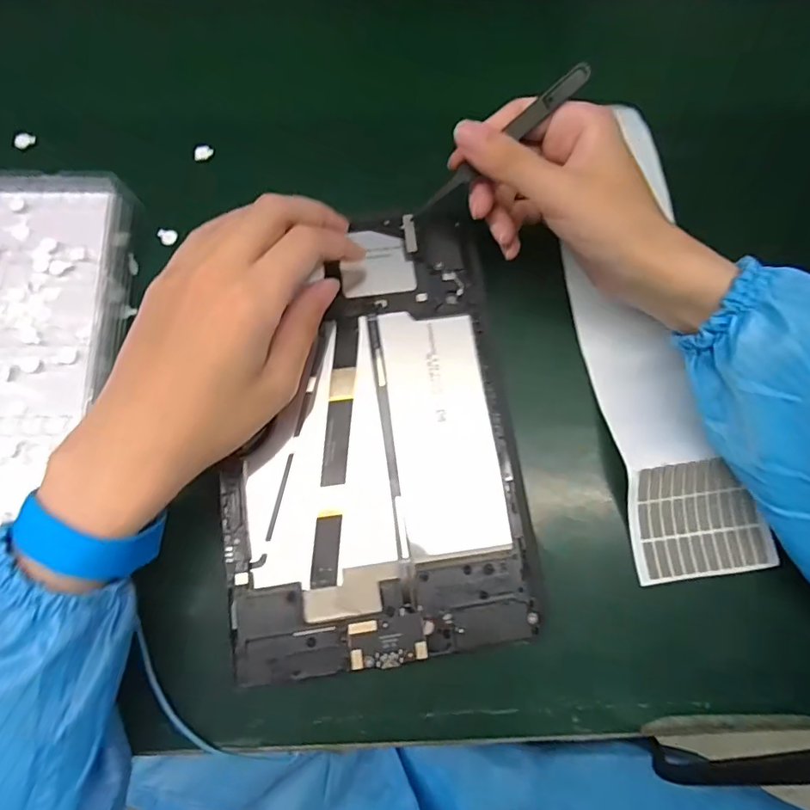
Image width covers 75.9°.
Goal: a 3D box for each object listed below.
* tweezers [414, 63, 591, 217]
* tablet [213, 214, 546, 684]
[{"bbox_3d":[0.051,-0.138,0.275,0.110,0.011,0.009,-39,75,8],"label":"tweezers"},{"bbox_3d":[-0.021,0.010,0.279,0.147,0.010,0.231,-8,75,-4],"label":"tablet"}]

